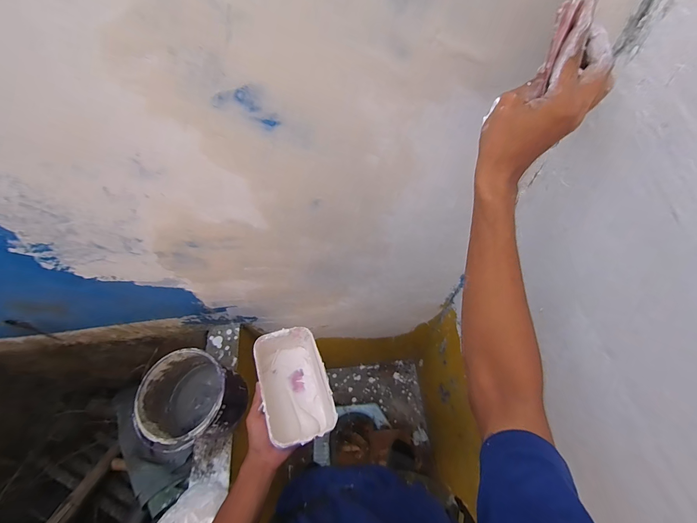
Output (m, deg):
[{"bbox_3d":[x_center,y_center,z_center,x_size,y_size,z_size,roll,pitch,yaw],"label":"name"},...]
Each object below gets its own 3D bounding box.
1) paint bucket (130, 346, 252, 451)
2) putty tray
[{"bbox_3d":[-0.360,0.325,0.740,0.191,0.178,0.183,-1,60,2],"label":"paint bucket"},{"bbox_3d":[-0.100,0.221,0.569,0.111,0.084,0.196,-11,52,-21],"label":"putty tray"}]

